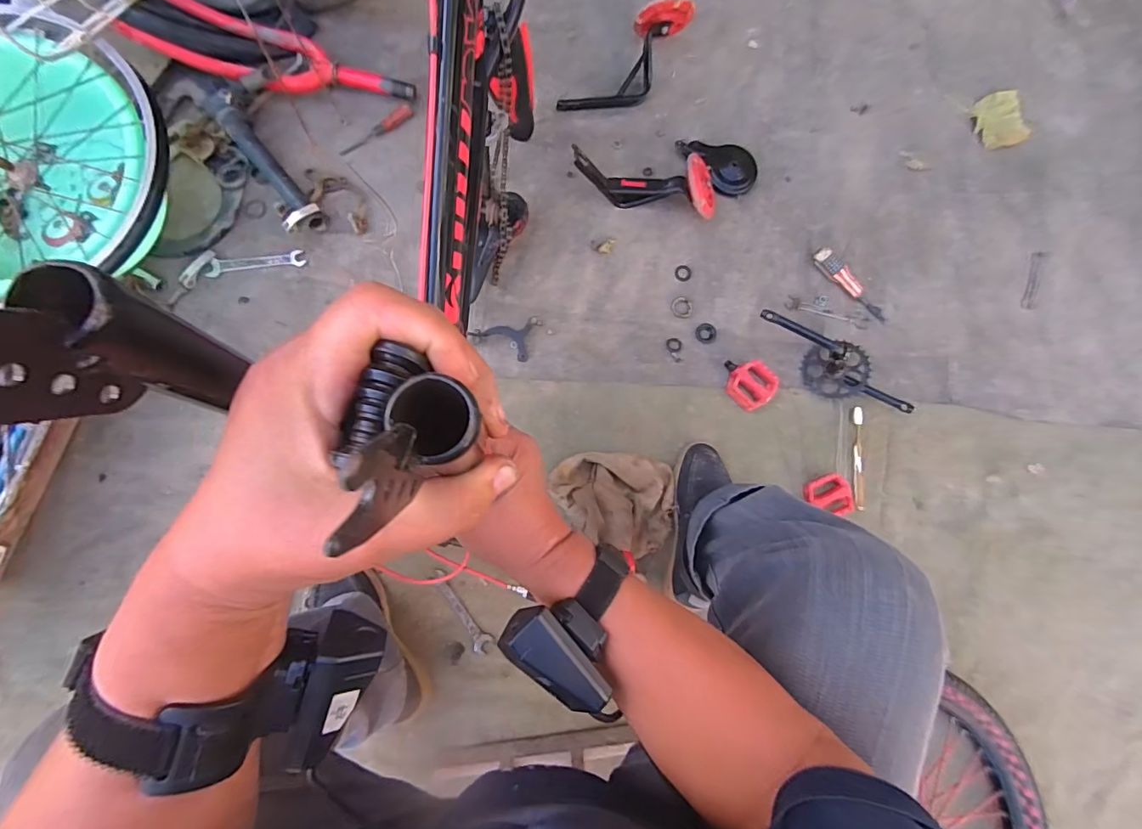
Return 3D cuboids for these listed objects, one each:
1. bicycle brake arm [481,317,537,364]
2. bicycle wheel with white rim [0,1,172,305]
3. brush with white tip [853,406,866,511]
[{"bbox_3d":[-0.105,-0.137,0.822,0.082,0.020,0.076,15,79,-5],"label":"bicycle brake arm"},{"bbox_3d":[-0.721,-0.330,0.609,0.397,0.077,0.398,1,80,-8],"label":"bicycle wheel with white rim"},{"bbox_3d":[0.516,0.080,0.876,0.019,0.013,0.183,2,80,-8],"label":"brush with white tip"}]

